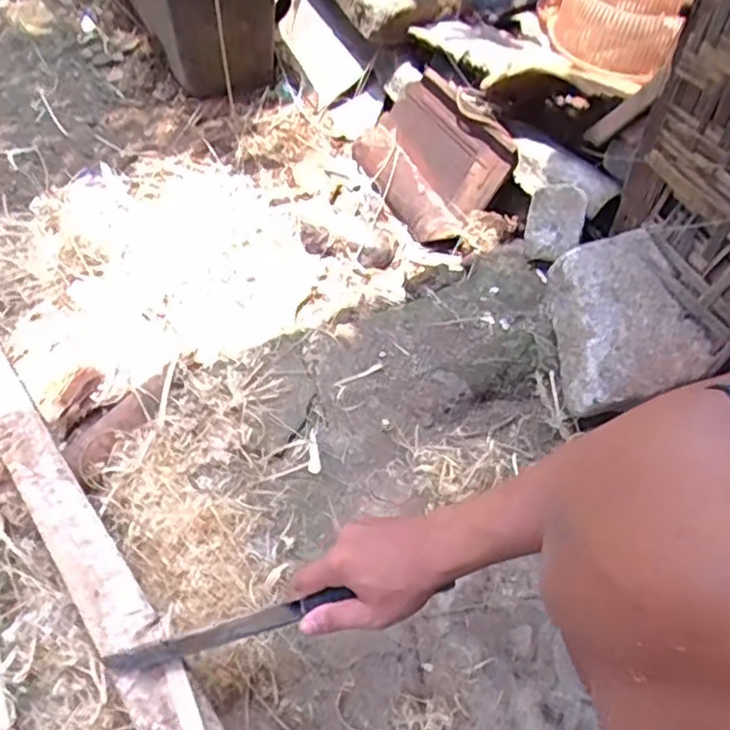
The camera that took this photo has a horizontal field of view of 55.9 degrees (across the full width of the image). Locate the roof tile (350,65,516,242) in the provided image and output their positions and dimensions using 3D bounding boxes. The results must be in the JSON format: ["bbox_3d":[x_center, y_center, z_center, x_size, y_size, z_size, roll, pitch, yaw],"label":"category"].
[{"bbox_3d":[0.099,-0.338,1.098,0.040,0.197,0.296,10,38,-46],"label":"roof tile"}]

